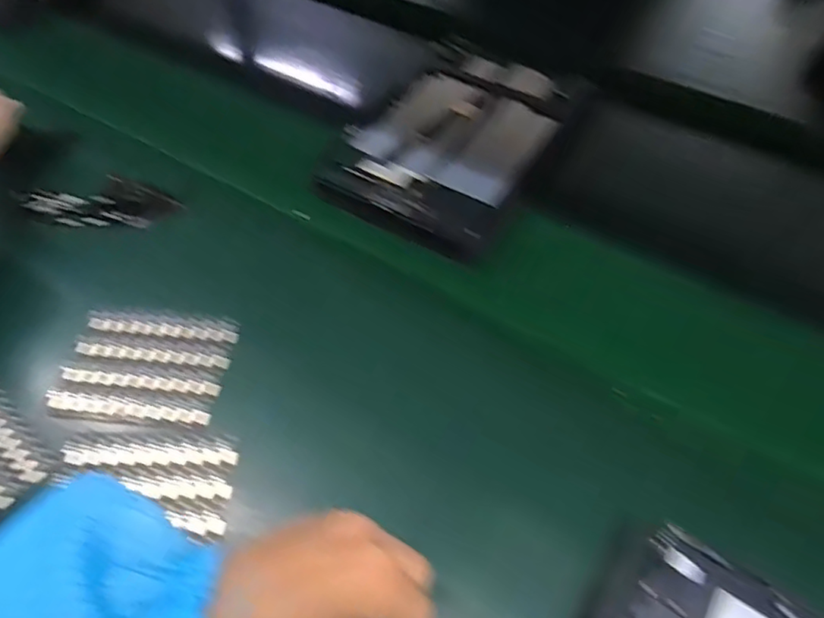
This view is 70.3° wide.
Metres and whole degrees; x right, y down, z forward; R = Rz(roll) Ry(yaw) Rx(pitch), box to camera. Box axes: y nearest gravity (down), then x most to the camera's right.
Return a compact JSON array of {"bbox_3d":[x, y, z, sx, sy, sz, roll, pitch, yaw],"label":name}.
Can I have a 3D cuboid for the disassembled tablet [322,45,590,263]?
[{"bbox_3d":[0.039,-0.147,0.497,0.159,0.017,0.242,28,58,19],"label":"disassembled tablet"}]

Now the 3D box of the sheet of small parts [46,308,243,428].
[{"bbox_3d":[-0.176,0.035,0.387,0.103,0.008,0.080,4,53,3],"label":"sheet of small parts"}]

